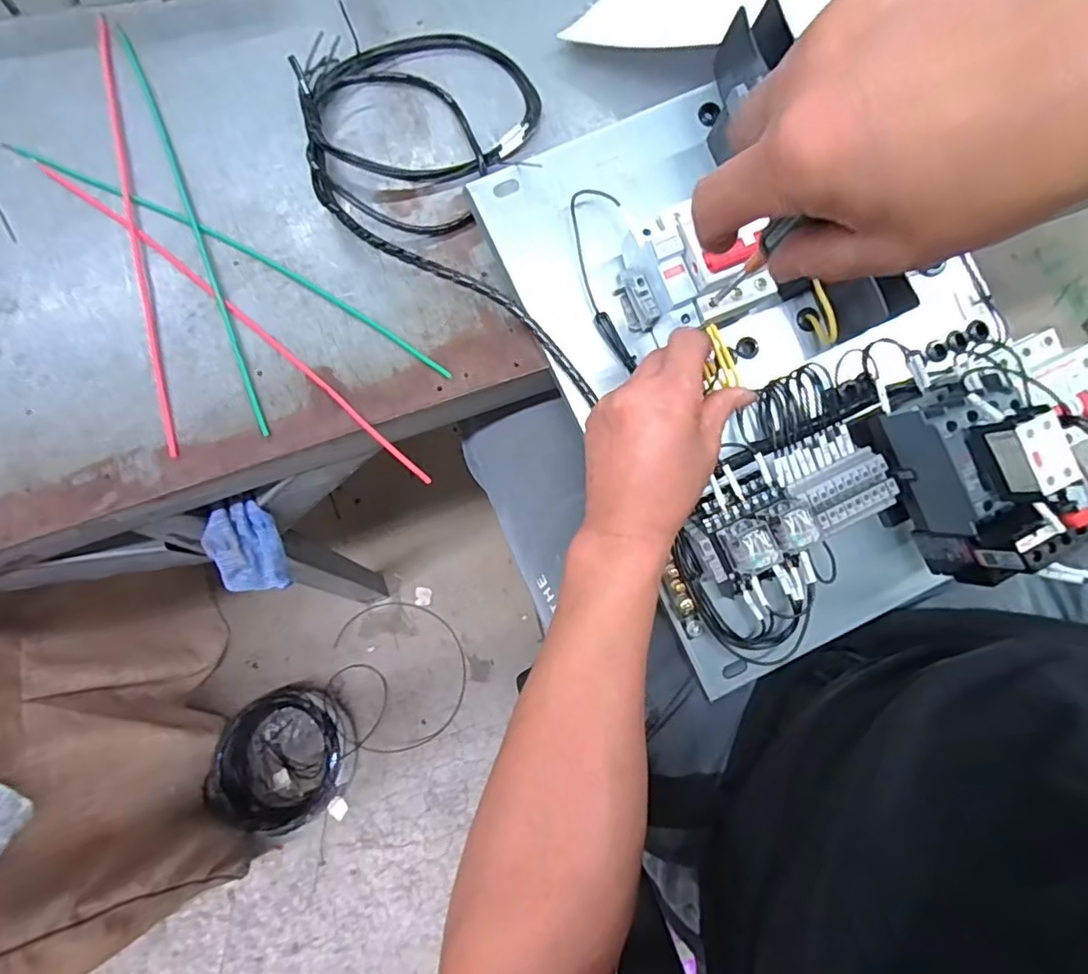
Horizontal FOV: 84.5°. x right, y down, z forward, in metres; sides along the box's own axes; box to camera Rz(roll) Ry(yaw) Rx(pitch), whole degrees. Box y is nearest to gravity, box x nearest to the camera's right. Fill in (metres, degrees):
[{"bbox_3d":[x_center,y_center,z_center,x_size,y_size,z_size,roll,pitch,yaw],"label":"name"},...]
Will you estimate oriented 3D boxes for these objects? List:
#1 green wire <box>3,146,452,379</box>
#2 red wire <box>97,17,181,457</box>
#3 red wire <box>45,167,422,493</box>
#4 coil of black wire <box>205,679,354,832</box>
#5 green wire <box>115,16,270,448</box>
[{"bbox_3d":[-0.254,-0.189,0.469,0.432,0.004,0.021,28,75,9],"label":"green wire"},{"bbox_3d":[-0.333,-0.224,0.483,0.011,0.004,0.448,-18,73,-4],"label":"red wire"},{"bbox_3d":[-0.241,-0.136,0.452,0.427,0.007,0.014,38,77,12],"label":"red wire"},{"bbox_3d":[-0.403,0.416,0.905,0.219,0.077,0.187,-31,75,-8],"label":"coil of black wire"},{"bbox_3d":[-0.286,-0.225,0.479,0.008,0.004,0.432,-24,74,-6],"label":"green wire"}]

